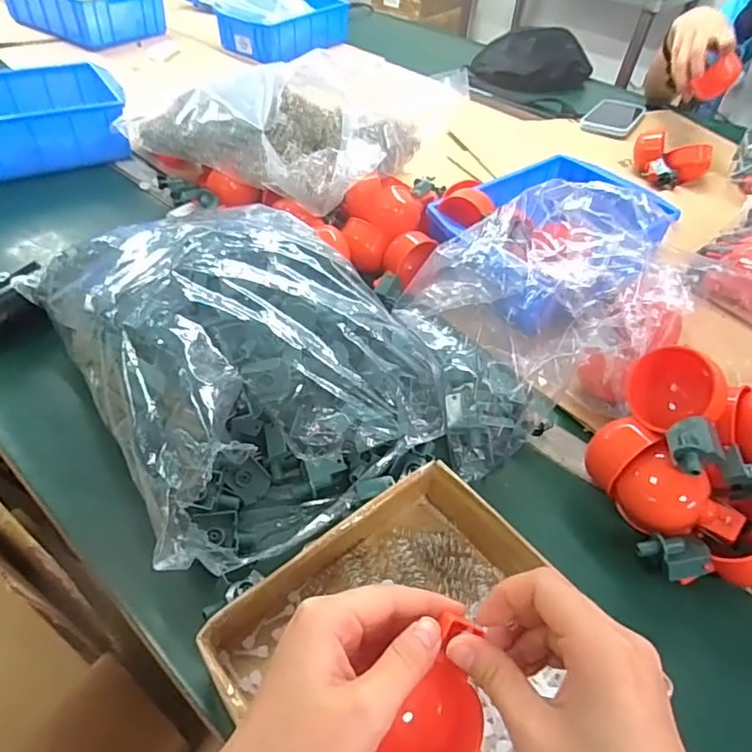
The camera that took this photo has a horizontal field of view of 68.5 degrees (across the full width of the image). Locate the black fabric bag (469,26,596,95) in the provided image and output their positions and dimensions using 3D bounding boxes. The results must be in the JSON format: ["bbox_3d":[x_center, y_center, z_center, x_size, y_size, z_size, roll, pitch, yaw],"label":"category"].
[{"bbox_3d":[0.319,-0.639,1.120,0.249,0.084,0.121,-23,52,-26],"label":"black fabric bag"}]

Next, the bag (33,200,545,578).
[{"bbox_3d":[-0.078,-0.035,0.466,0.311,0.111,0.350,-25,53,-26],"label":"bag"}]

